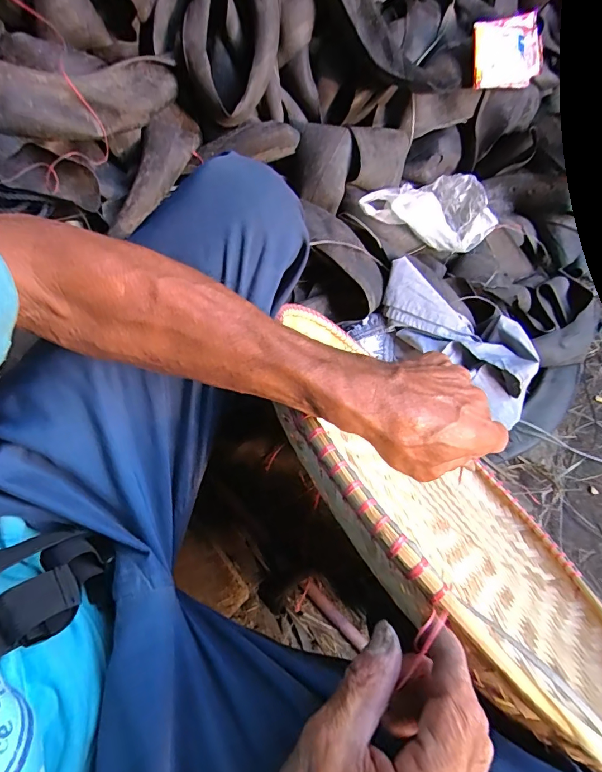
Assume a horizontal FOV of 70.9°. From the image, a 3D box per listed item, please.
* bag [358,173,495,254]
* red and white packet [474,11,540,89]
[{"bbox_3d":[0.242,-0.340,0.794,0.243,0.067,0.127,12,76,2],"label":"bag"},{"bbox_3d":[0.365,-0.589,0.748,0.132,0.013,0.106,-15,112,-9],"label":"red and white packet"}]

